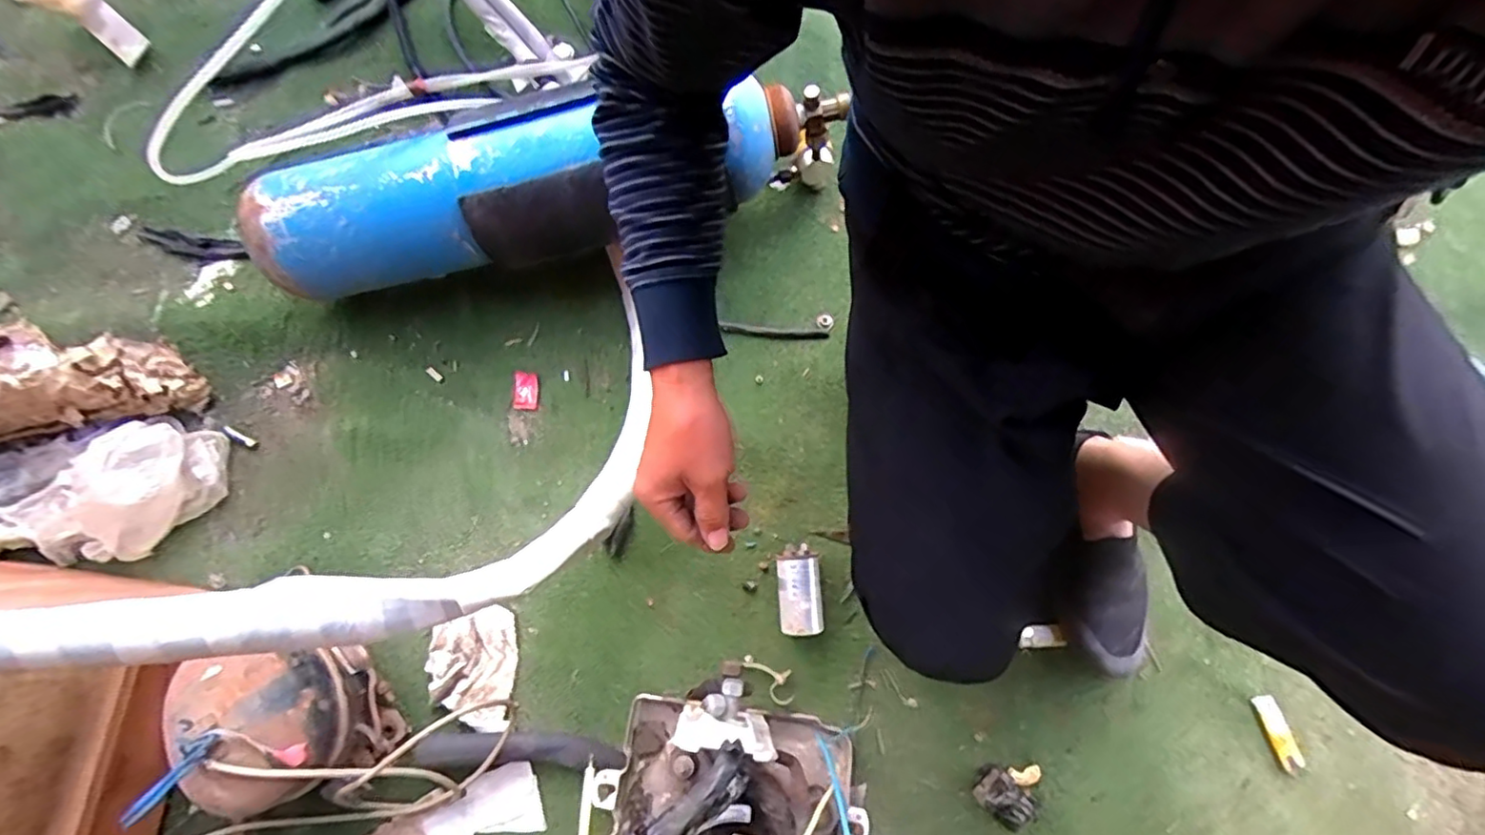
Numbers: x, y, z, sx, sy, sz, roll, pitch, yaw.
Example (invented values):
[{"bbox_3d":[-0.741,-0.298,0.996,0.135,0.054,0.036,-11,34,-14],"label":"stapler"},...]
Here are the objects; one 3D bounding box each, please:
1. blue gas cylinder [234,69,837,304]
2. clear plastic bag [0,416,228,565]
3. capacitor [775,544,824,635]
[{"bbox_3d":[-0.232,-0.268,0.744,0.678,0.149,0.149,-13,79,0],"label":"blue gas cylinder"},{"bbox_3d":[-0.887,0.089,0.744,0.476,0.093,0.163,-3,79,-1],"label":"clear plastic bag"},{"bbox_3d":[0.067,0.203,0.747,0.051,0.052,0.099,-4,79,2],"label":"capacitor"}]

